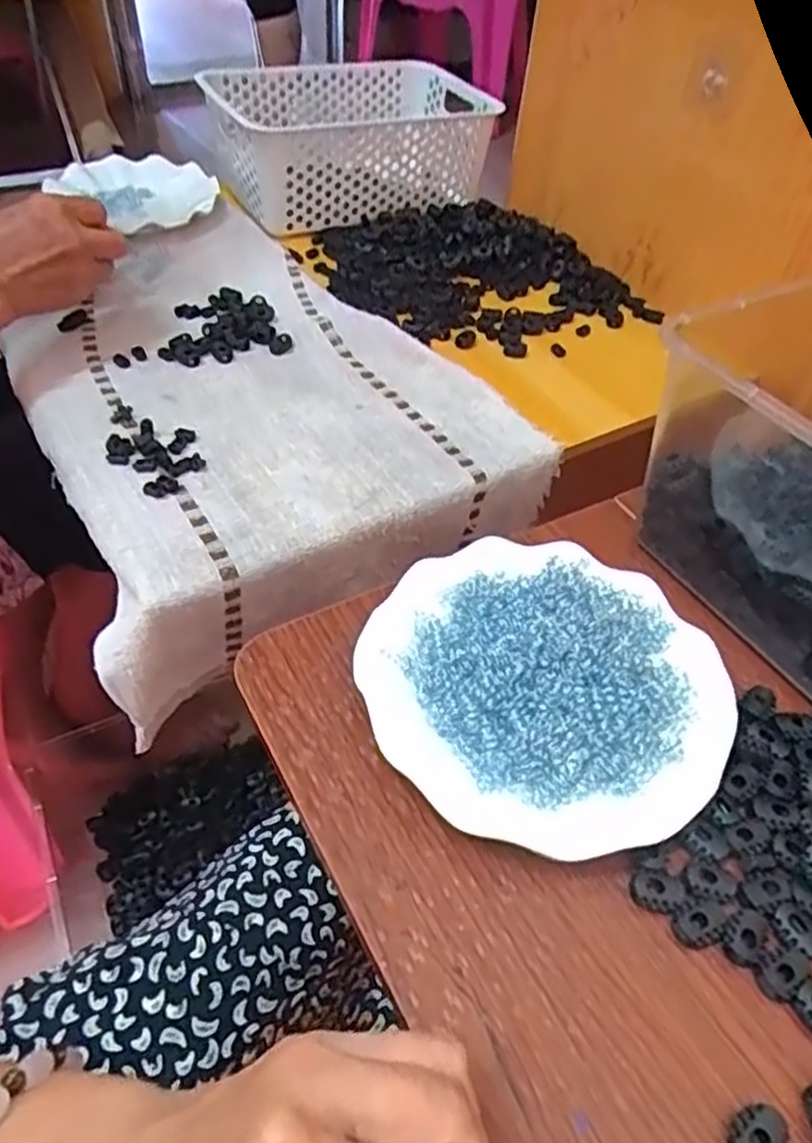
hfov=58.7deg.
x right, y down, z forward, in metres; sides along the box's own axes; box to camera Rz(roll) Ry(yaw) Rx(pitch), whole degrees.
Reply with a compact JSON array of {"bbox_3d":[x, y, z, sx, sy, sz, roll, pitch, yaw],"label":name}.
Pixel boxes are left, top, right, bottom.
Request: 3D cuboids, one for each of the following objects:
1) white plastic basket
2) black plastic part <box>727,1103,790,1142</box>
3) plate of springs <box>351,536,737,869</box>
[{"bbox_3d":[-0.069,-0.520,0.872,0.315,0.120,0.213,-19,55,-20],"label":"white plastic basket"},{"bbox_3d":[0.129,0.208,0.265,0.023,0.011,0.017,-31,60,-27],"label":"black plastic part"},{"bbox_3d":[0.072,0.054,0.375,0.185,0.040,0.177,27,54,16],"label":"plate of springs"}]

